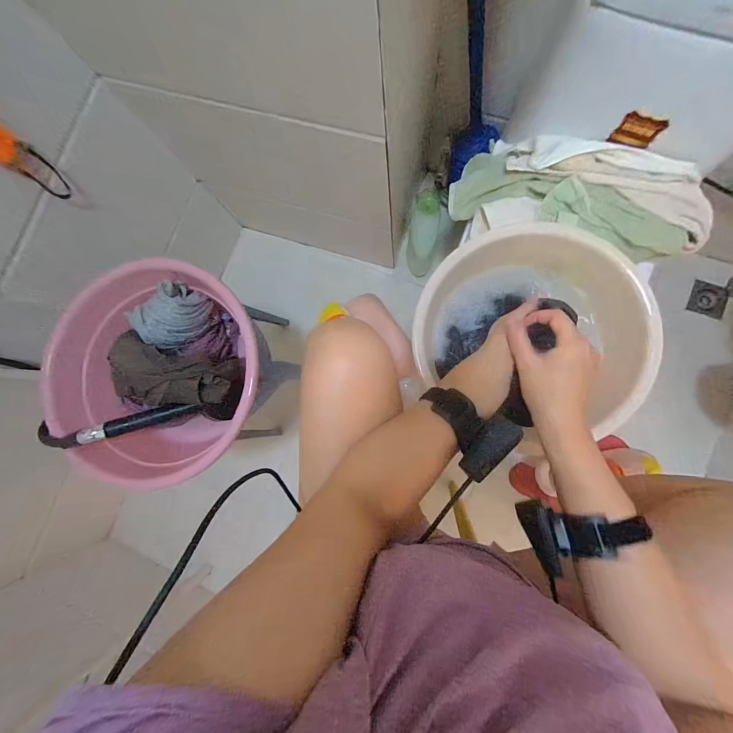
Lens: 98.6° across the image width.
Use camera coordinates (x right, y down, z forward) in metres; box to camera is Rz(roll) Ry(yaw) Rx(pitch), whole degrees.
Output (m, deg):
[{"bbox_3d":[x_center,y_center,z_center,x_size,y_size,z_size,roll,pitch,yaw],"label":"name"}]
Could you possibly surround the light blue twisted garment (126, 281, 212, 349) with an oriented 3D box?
[{"bbox_3d":[-0.315,-0.083,0.515,0.080,0.074,0.106,43,91,8],"label":"light blue twisted garment"}]

